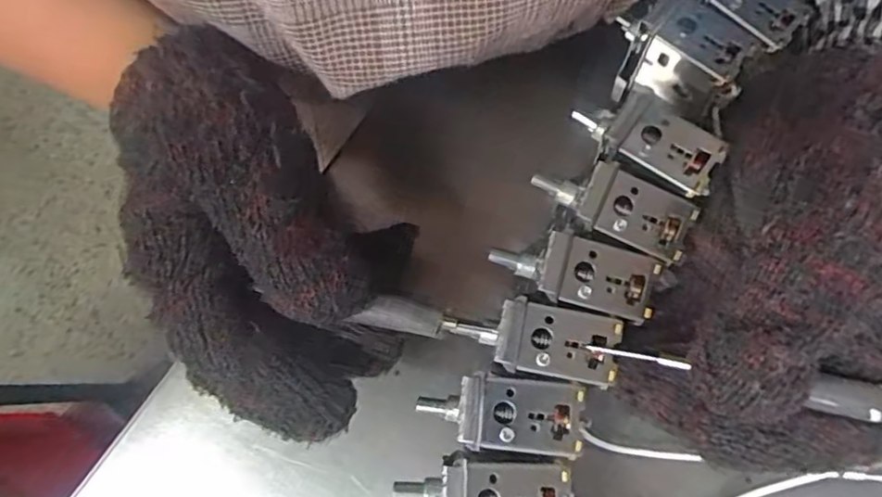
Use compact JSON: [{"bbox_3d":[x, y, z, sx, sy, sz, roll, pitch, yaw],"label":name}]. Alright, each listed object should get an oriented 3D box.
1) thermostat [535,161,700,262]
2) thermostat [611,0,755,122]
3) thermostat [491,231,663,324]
[{"bbox_3d":[0.057,-0.014,0.215,0.051,0.024,0.022,26,80,6],"label":"thermostat"},{"bbox_3d":[0.090,-0.073,0.241,0.043,0.038,0.025,39,82,8],"label":"thermostat"},{"bbox_3d":[0.043,0.008,0.207,0.052,0.016,0.022,14,79,3],"label":"thermostat"}]

